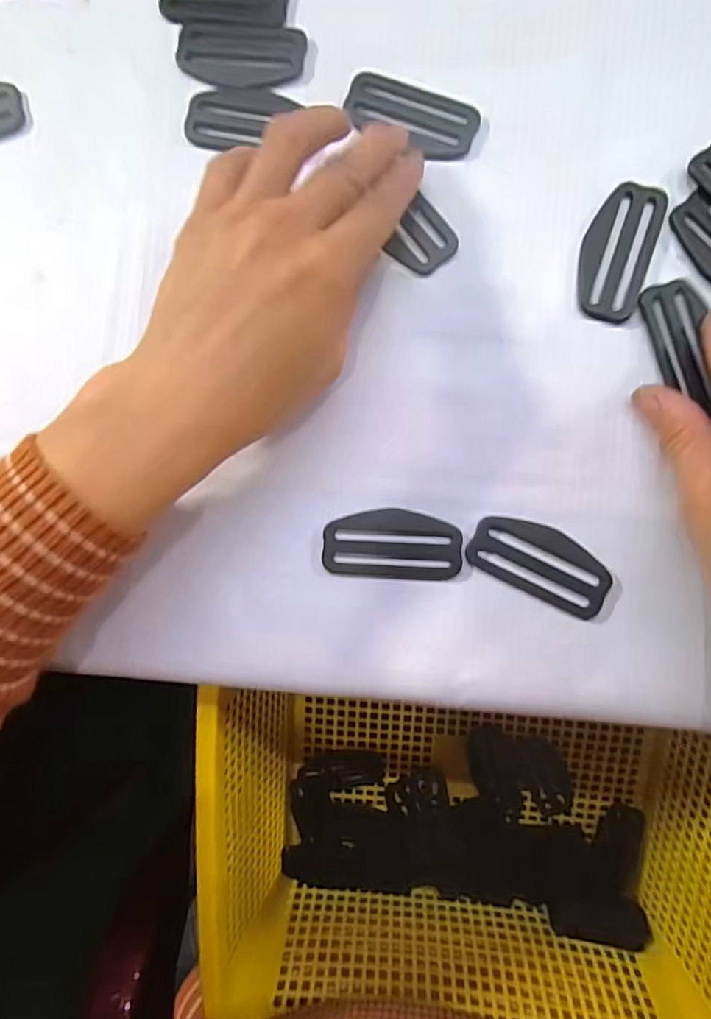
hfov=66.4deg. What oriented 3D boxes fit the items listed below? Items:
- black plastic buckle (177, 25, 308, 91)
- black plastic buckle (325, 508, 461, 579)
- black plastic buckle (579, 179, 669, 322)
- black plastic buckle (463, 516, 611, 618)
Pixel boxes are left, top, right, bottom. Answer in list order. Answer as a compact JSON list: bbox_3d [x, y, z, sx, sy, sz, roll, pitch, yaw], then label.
[{"bbox_3d":[-0.052,-0.207,0.248,0.058,0.004,0.028,5,89,5],"label":"black plastic buckle"},{"bbox_3d":[0.016,0.015,0.235,0.058,0.004,0.029,3,88,5],"label":"black plastic buckle"},{"bbox_3d":[0.112,-0.110,0.231,0.029,0.004,0.059,17,90,5],"label":"black plastic buckle"},{"bbox_3d":[0.078,0.022,0.228,0.059,0.004,0.028,26,91,5],"label":"black plastic buckle"}]

